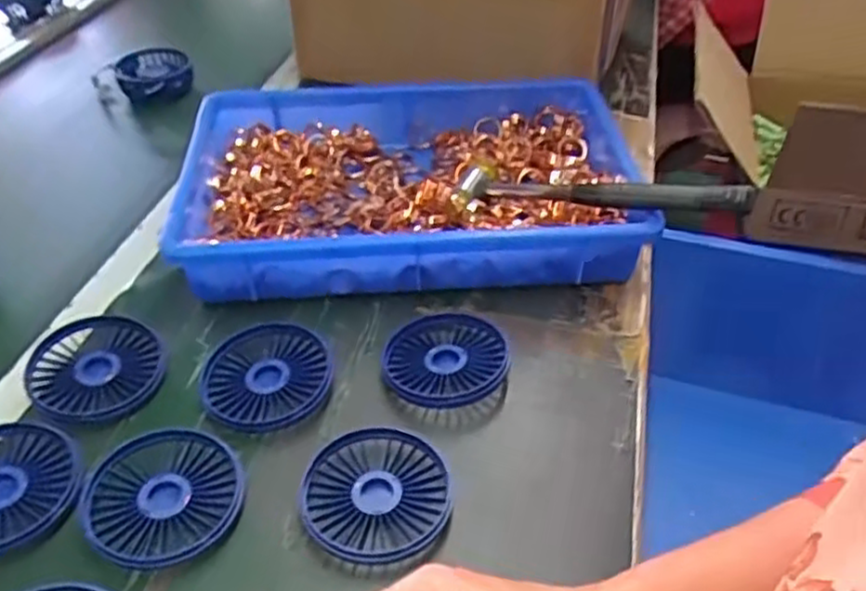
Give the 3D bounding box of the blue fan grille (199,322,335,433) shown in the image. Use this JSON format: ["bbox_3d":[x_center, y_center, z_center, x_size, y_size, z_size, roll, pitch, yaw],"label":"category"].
[{"bbox_3d":[-0.112,0.055,0.504,0.086,0.019,0.086,0,42,0],"label":"blue fan grille"}]

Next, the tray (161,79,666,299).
[{"bbox_3d":[-0.021,-0.096,0.641,0.367,0.064,0.239,-4,40,-2],"label":"tray"}]

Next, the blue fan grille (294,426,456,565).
[{"bbox_3d":[-0.033,0.118,0.437,0.087,0.016,0.083,-7,42,-7],"label":"blue fan grille"}]

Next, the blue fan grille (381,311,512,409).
[{"bbox_3d":[0.007,0.044,0.516,0.085,0.017,0.083,0,42,0],"label":"blue fan grille"}]

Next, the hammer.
[{"bbox_3d":[0.123,-0.081,0.582,0.235,0.022,0.061,9,40,33],"label":"hammer"}]

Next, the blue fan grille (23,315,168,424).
[{"bbox_3d":[-0.231,0.049,0.509,0.090,0.010,0.086,0,42,0],"label":"blue fan grille"}]

